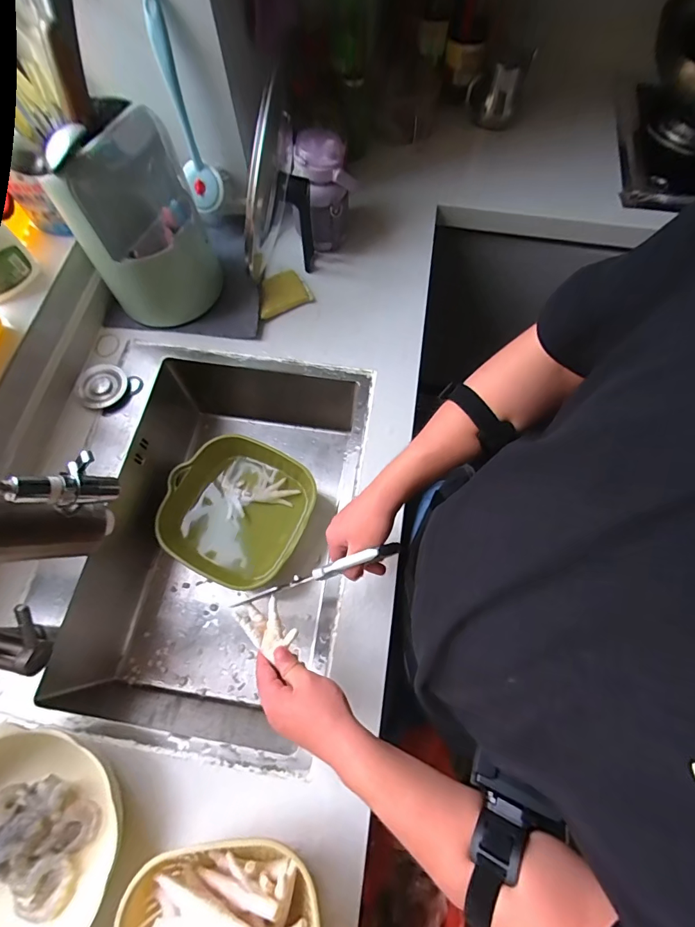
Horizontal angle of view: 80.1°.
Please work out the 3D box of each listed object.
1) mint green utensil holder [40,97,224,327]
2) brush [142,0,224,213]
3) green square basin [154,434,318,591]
[{"bbox_3d":[-0.309,-0.350,0.634,0.166,0.262,0.142,-31,71,-11],"label":"mint green utensil holder"},{"bbox_3d":[-0.246,-0.515,0.620,0.055,0.251,0.059,-16,69,-6],"label":"brush"},{"bbox_3d":[-0.195,0.089,0.755,0.241,0.106,0.238,25,70,10],"label":"green square basin"}]

